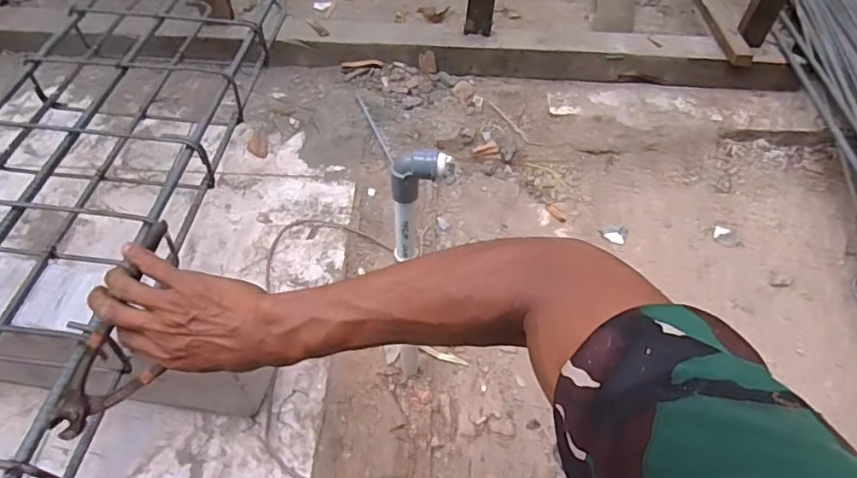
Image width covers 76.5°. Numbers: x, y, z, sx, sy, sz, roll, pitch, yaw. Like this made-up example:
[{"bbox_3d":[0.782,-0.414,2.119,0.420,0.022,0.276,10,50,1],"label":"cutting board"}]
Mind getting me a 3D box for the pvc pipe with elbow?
[{"bbox_3d":[-0.007,-0.032,0.573,0.059,0.146,0.022,2,52,1],"label":"pvc pipe with elbow"}]

